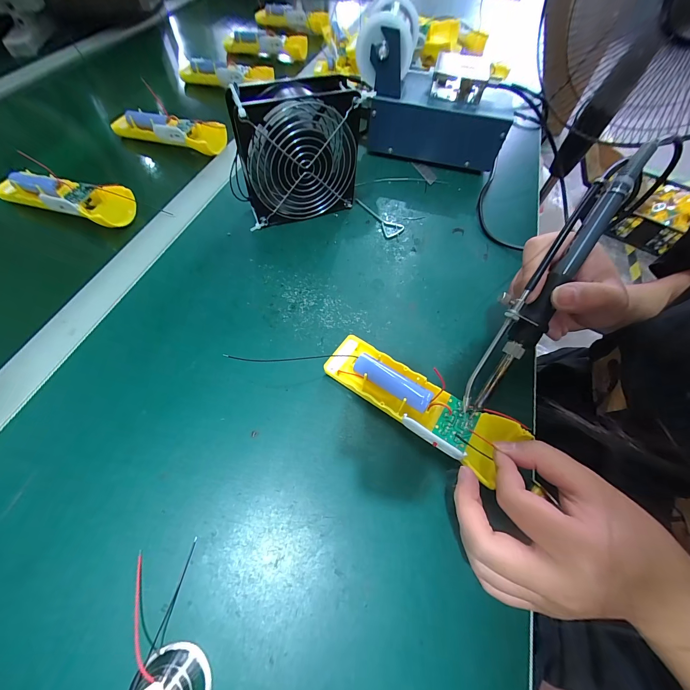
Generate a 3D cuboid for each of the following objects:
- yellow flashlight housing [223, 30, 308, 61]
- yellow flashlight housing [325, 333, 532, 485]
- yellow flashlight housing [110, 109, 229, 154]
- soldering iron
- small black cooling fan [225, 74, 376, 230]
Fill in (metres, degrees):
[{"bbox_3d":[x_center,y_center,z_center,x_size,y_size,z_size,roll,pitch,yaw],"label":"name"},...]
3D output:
[{"bbox_3d":[-0.154,-0.590,0.587,0.158,0.035,0.047,-4,61,-7],"label":"yellow flashlight housing"},{"bbox_3d":[0.056,0.044,0.241,0.156,0.032,0.054,30,63,18],"label":"yellow flashlight housing"},{"bbox_3d":[-0.246,-0.303,0.419,0.157,0.031,0.046,18,61,6],"label":"yellow flashlight housing"},{"bbox_3d":[0.137,-0.045,0.202,0.030,0.018,0.197,31,98,13],"label":"soldering iron"},{"bbox_3d":[-0.048,-0.201,0.319,0.129,0.123,0.045,-19,64,-14],"label":"small black cooling fan"}]

